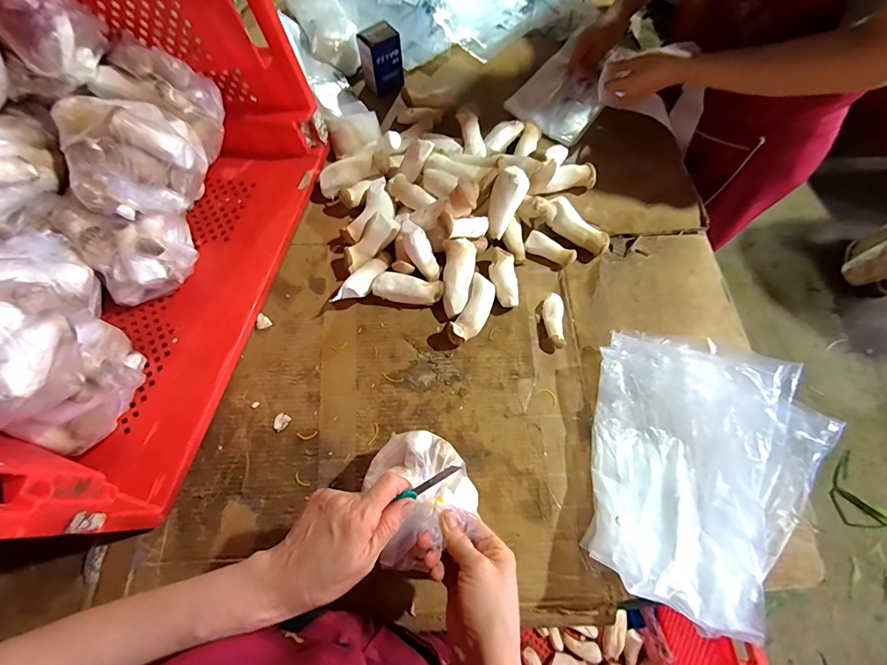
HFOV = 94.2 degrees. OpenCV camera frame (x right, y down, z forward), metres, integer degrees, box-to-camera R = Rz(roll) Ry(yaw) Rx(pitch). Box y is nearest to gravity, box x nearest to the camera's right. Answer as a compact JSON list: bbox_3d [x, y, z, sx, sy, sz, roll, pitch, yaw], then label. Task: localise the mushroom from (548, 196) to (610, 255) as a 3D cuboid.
[{"bbox_3d":[0.204,-0.160,0.632,0.039,0.030,0.108,-40,74,-16],"label":"mushroom"}]

